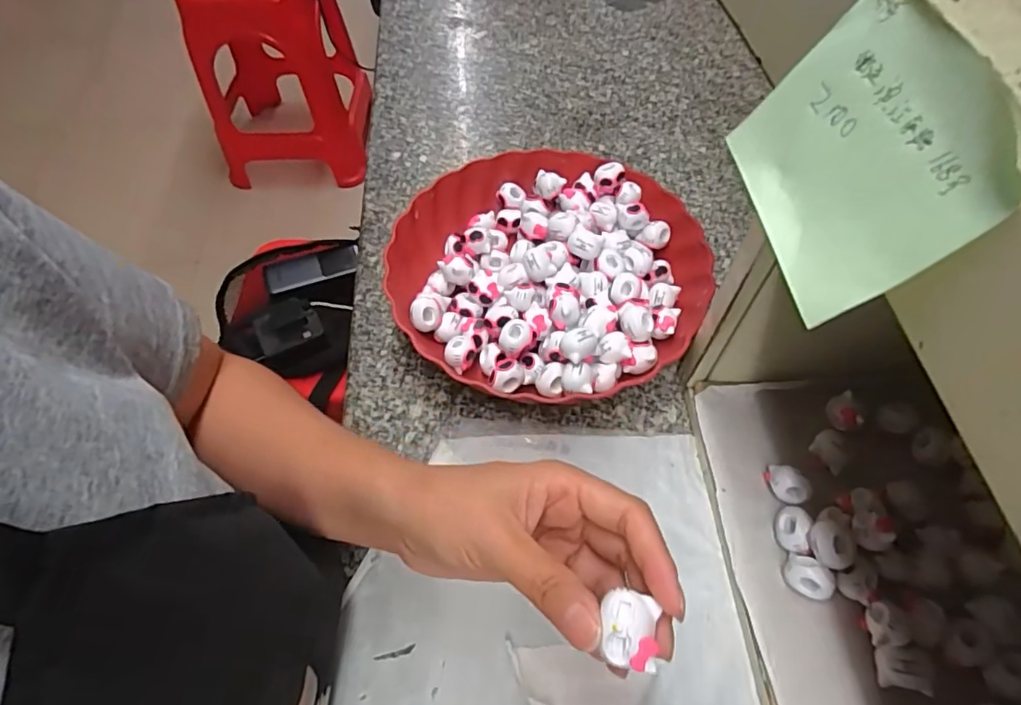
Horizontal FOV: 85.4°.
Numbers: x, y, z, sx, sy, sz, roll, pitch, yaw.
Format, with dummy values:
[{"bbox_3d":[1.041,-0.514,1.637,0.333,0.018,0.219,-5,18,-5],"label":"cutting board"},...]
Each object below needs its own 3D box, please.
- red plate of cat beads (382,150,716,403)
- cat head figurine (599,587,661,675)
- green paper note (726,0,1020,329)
[{"bbox_3d":[0.028,-0.065,0.436,0.223,0.055,0.228,-1,57,1],"label":"red plate of cat beads"},{"bbox_3d":[0.042,0.098,0.195,0.019,0.008,0.024,5,58,5],"label":"cat head figurine"},{"bbox_3d":[0.112,-0.066,0.180,0.006,0.069,0.095,9,57,-27],"label":"green paper note"}]

